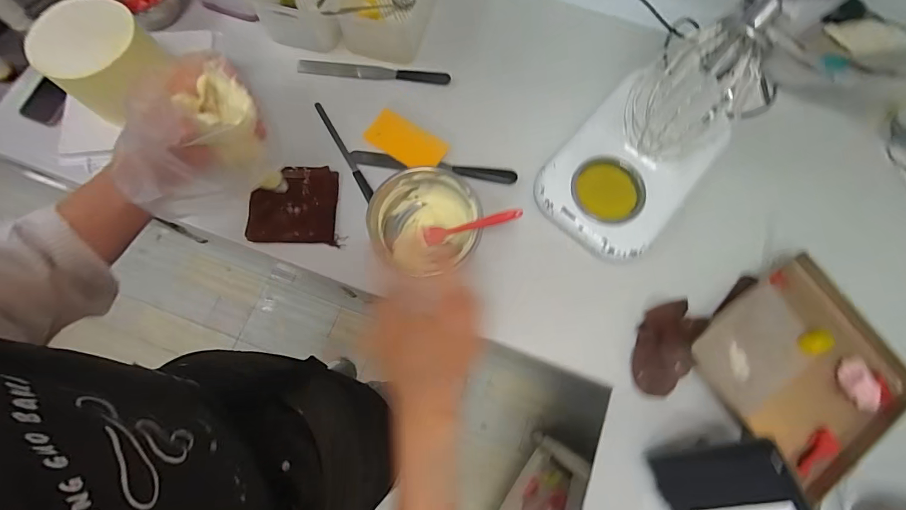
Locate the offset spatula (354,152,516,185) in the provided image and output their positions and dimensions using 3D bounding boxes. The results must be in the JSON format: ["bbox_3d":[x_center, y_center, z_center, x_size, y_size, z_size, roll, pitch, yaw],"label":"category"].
[{"bbox_3d":[-0.038,-0.169,0.765,0.315,0.028,0.031,9,73,1],"label":"offset spatula"}]

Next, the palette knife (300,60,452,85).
[{"bbox_3d":[-0.164,-0.373,0.837,0.313,0.016,0.026,6,75,3],"label":"palette knife"}]

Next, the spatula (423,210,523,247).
[{"bbox_3d":[0.029,-0.048,0.682,0.178,0.020,0.028,-13,73,27],"label":"spatula"}]

